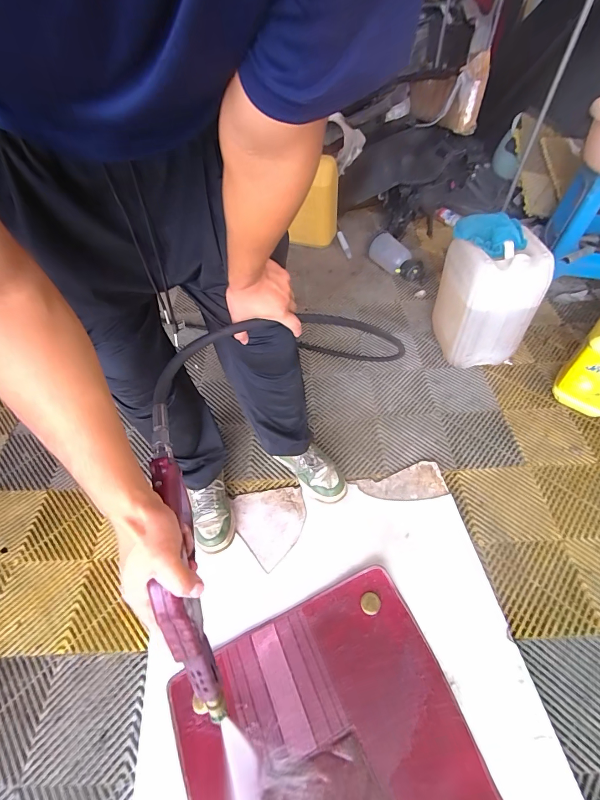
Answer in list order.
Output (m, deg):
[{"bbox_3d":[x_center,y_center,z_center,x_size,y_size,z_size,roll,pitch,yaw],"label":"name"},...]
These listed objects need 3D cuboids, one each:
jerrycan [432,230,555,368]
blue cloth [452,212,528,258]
[{"bbox_3d":[0.592,-0.324,1.138,0.225,0.366,0.260,-5,52,0],"label":"jerrycan"},{"bbox_3d":[0.559,-0.495,1.032,0.208,0.062,0.155,30,60,24],"label":"blue cloth"}]

